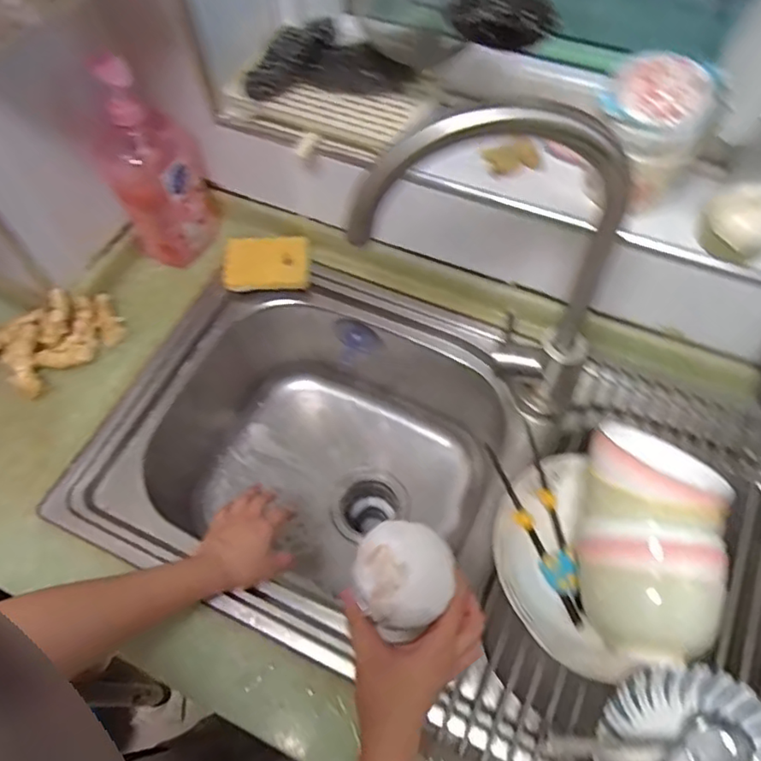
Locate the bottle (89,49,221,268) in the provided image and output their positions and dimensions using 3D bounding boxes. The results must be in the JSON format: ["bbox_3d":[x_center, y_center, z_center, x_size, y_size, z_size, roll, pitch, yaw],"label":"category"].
[{"bbox_3d":[-0.274,-0.259,0.728,0.109,0.254,0.076,-25,61,-10],"label":"bottle"}]

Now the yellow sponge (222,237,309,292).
[{"bbox_3d":[-0.152,-0.155,0.808,0.110,0.017,0.067,-2,90,0],"label":"yellow sponge"}]

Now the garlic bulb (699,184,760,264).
[{"bbox_3d":[0.336,-0.147,0.566,0.069,0.052,0.054,33,67,21],"label":"garlic bulb"}]

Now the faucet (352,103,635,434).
[{"bbox_3d":[0.097,-0.078,0.555,0.229,0.402,0.047,-2,59,3],"label":"faucet"}]

